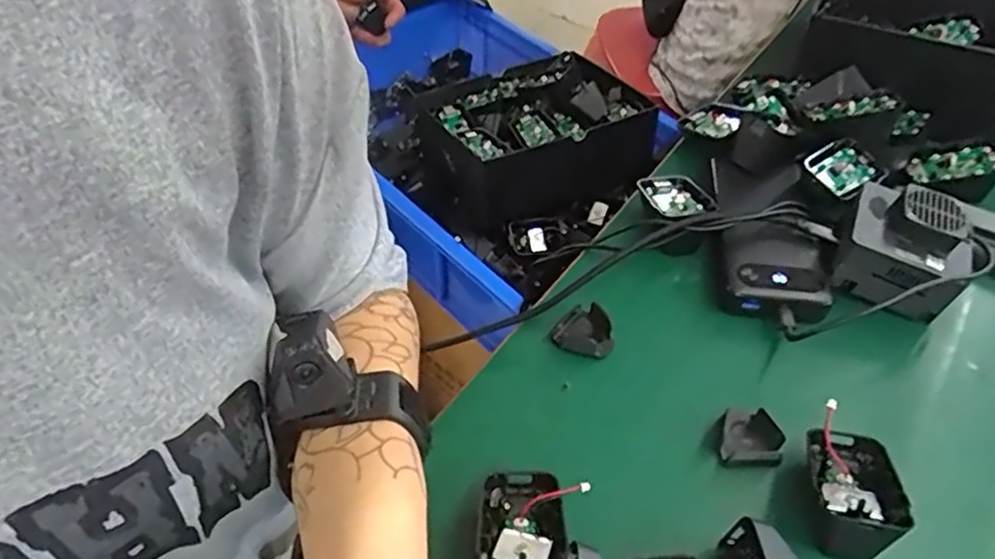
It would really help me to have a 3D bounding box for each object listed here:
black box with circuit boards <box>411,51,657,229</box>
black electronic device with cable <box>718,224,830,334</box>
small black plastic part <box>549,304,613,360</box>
[{"bbox_3d":[0.049,-0.186,0.846,0.255,0.099,0.206,-25,55,-23],"label":"black box with circuit boards"},{"bbox_3d":[0.193,-0.001,0.479,0.071,0.035,0.080,4,49,0],"label":"black electronic device with cable"},{"bbox_3d":[0.060,0.036,0.454,0.037,0.016,0.038,36,56,25],"label":"small black plastic part"}]

